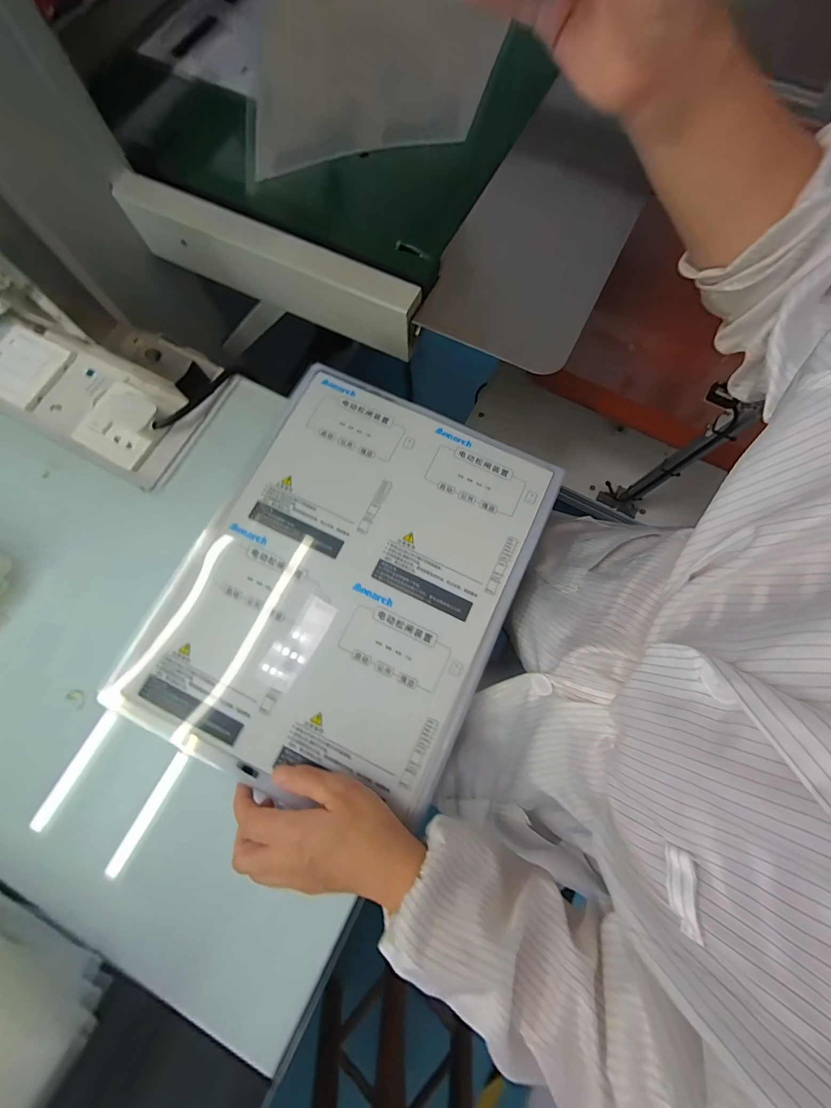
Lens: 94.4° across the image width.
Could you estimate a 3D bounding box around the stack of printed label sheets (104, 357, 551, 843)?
[{"bbox_3d":[-0.060,0.022,0.367,0.292,0.015,0.376,25,78,5],"label":"stack of printed label sheets"}]

